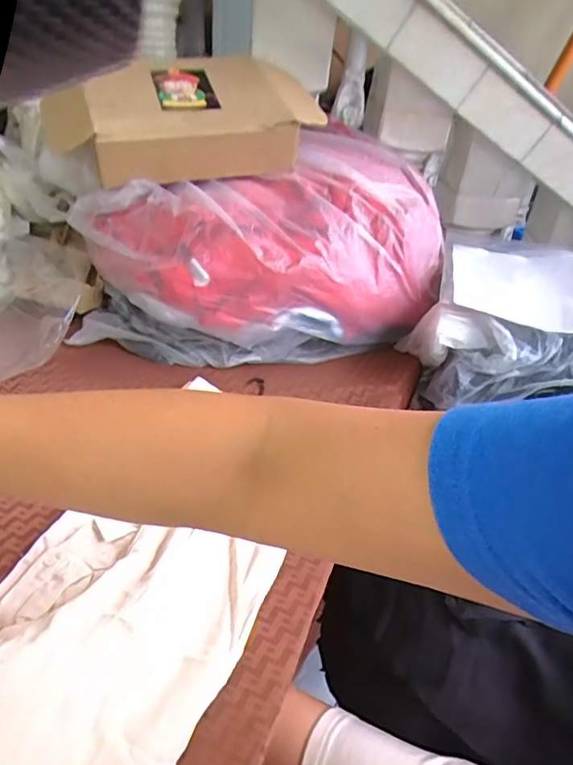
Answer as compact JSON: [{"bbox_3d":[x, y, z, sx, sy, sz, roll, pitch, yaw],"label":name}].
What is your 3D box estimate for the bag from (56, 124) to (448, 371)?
[{"bbox_3d":[-0.012,-0.190,0.783,0.552,0.246,0.259,-14,40,-27],"label":"bag"}]

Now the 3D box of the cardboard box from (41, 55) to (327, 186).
[{"bbox_3d":[-0.133,-0.385,0.749,0.344,0.110,0.217,-7,60,-17],"label":"cardboard box"}]

